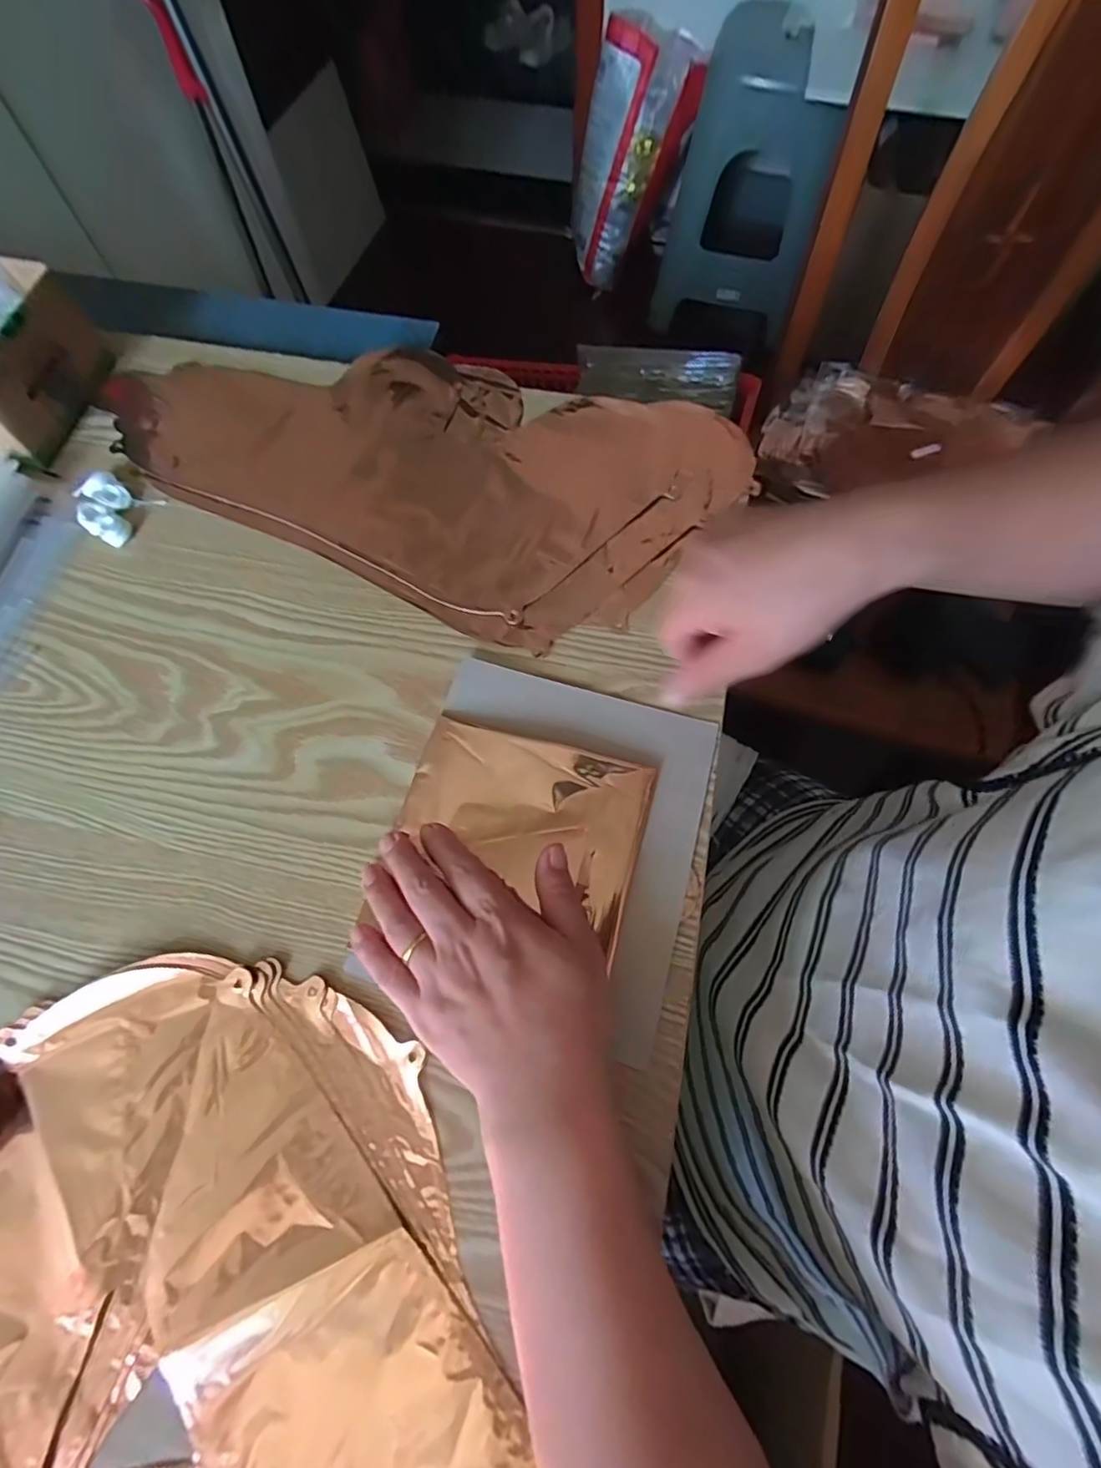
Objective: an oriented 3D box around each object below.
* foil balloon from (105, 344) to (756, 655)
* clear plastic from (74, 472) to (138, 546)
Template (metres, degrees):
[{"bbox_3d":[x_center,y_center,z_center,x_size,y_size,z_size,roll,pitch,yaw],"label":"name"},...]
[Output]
[{"bbox_3d":[-0.104,-0.216,0.446,0.449,0.006,0.230,24,71,11],"label":"foil balloon"},{"bbox_3d":[-0.317,-0.149,0.421,0.040,0.011,0.021,28,72,12],"label":"clear plastic"}]

